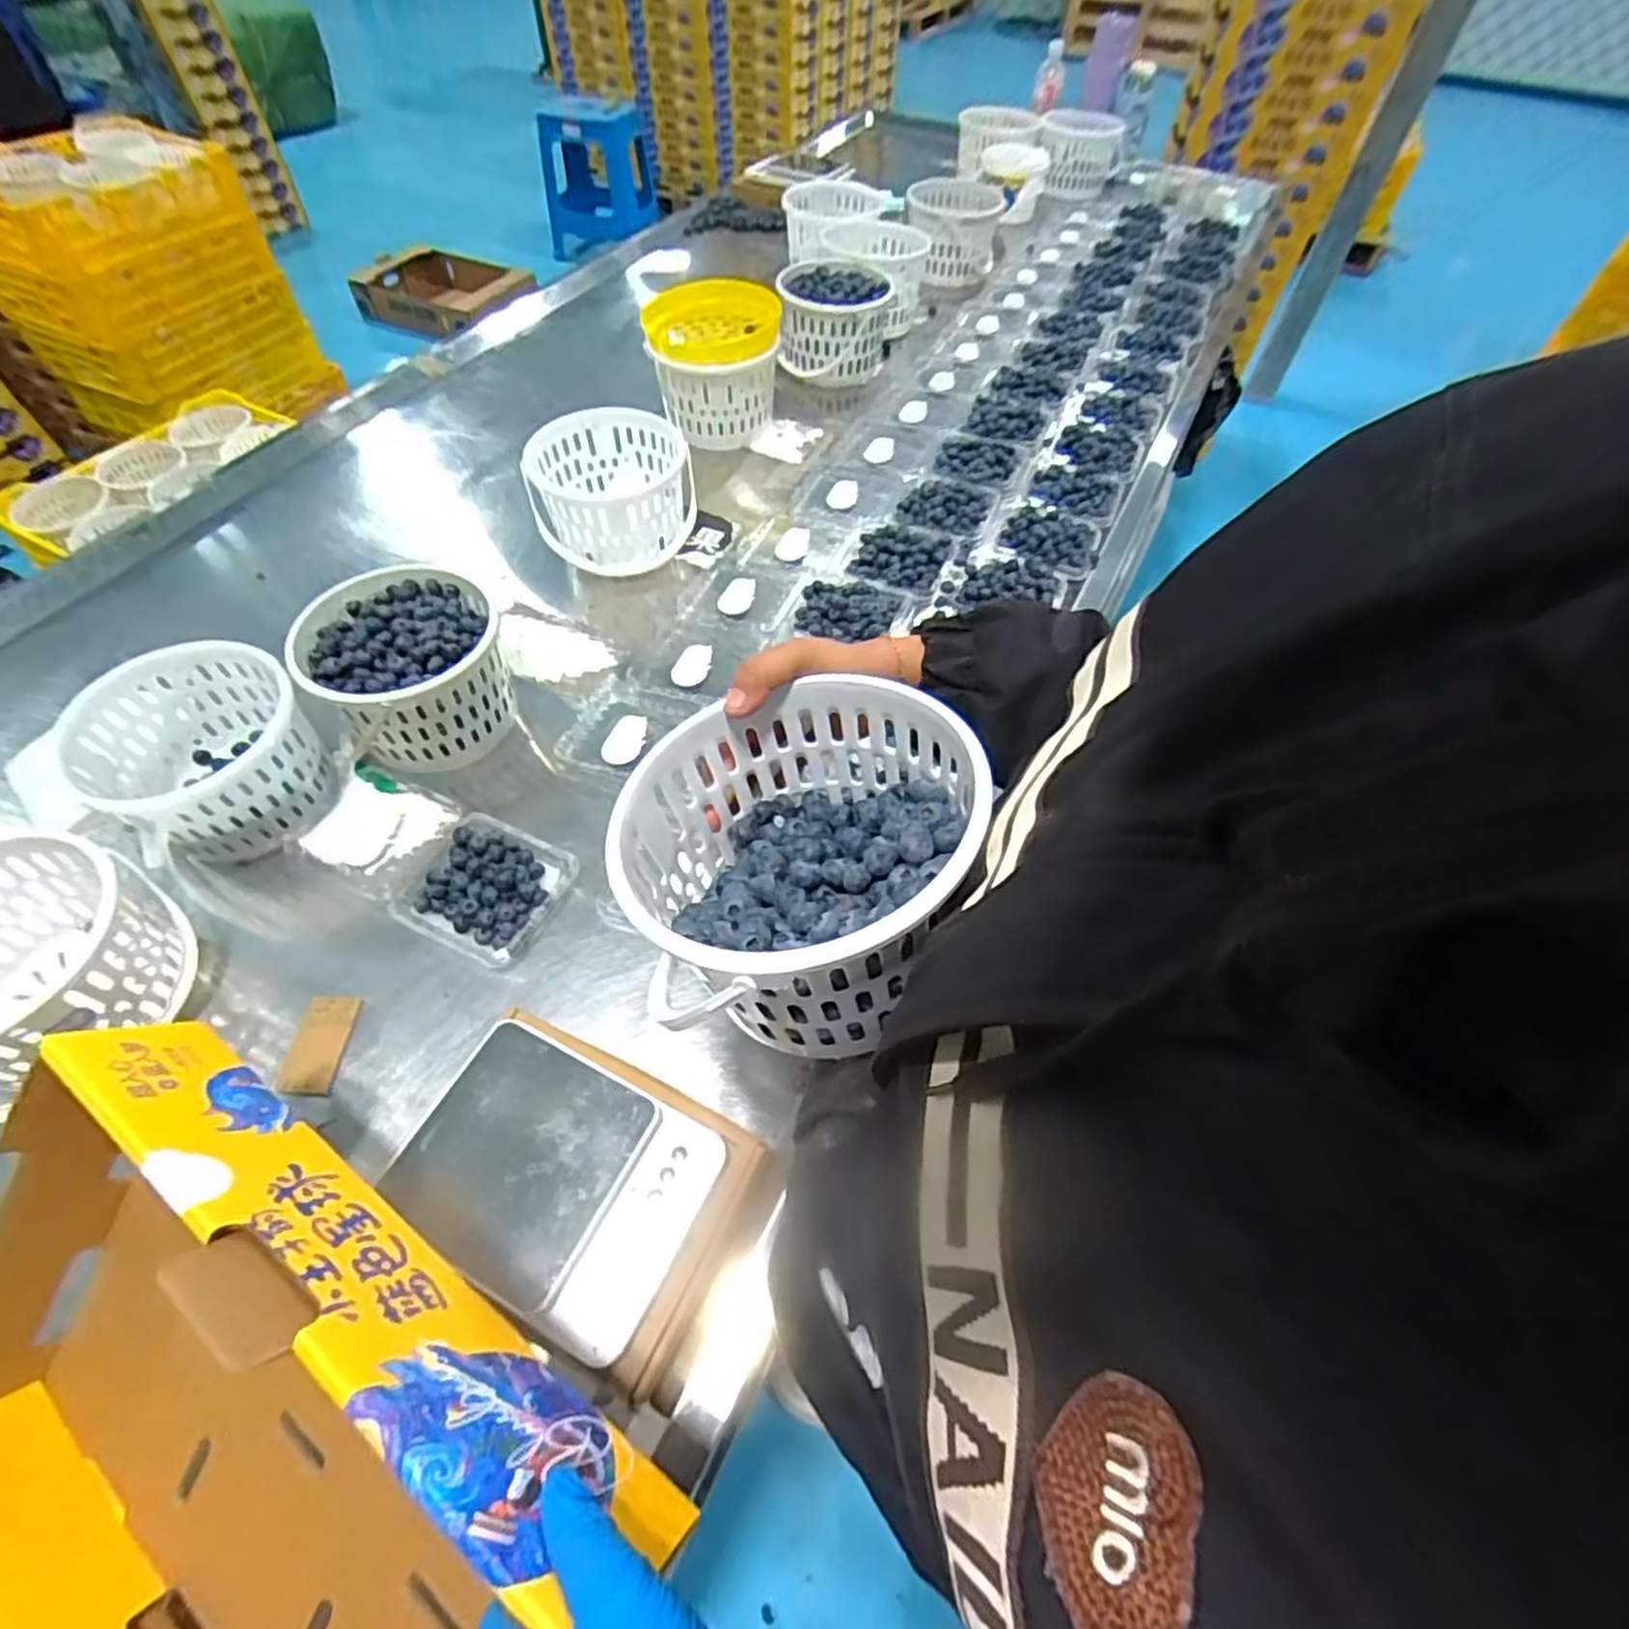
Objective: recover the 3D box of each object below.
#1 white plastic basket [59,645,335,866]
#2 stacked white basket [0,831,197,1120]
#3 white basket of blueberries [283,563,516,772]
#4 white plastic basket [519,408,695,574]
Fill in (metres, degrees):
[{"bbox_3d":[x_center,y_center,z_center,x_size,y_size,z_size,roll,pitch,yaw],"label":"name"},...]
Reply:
[{"bbox_3d":[-0.533,-0.051,0.672,0.168,0.113,0.165,1,55,-2],"label":"white plastic basket"},{"bbox_3d":[-0.600,0.117,0.576,0.176,0.113,0.171,37,62,21],"label":"stacked white basket"},{"bbox_3d":[-0.387,-0.136,0.734,0.167,0.125,0.169,-26,60,-19],"label":"white basket of blueberries"},{"bbox_3d":[-0.238,-0.377,0.906,0.179,0.114,0.175,-19,58,-15],"label":"white plastic basket"}]

